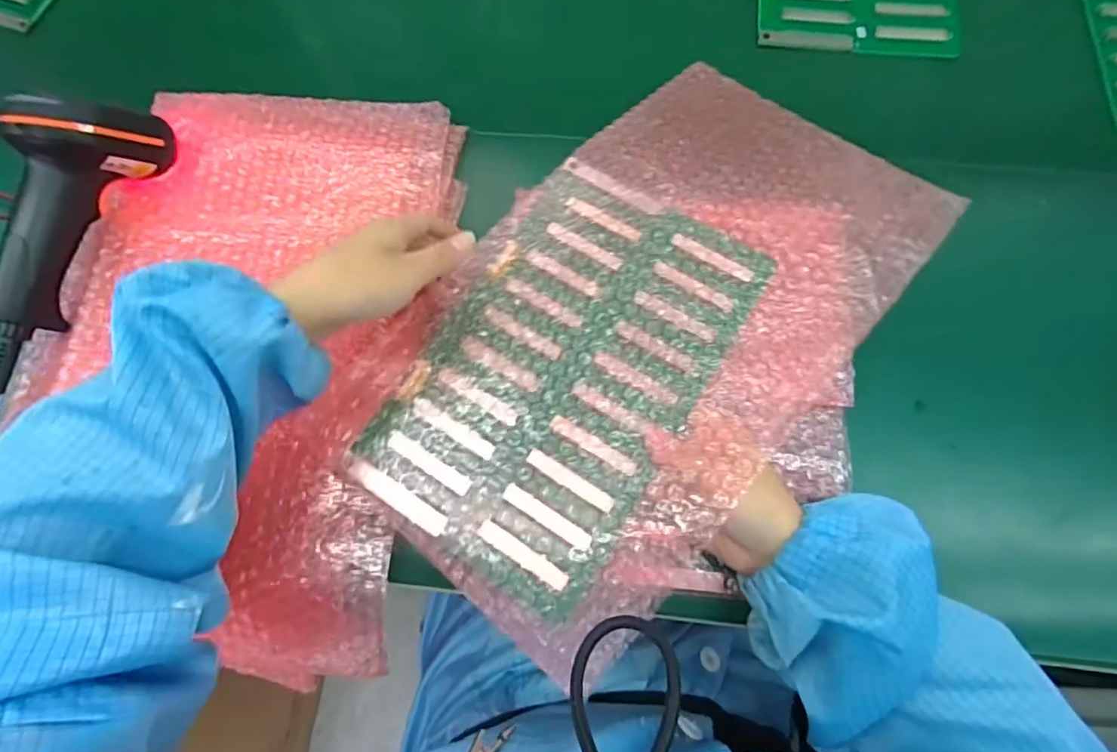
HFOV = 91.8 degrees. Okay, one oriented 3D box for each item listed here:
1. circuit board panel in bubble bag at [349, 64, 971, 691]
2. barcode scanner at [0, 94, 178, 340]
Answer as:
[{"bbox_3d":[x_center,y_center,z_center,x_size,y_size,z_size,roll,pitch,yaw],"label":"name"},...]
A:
[{"bbox_3d":[0.069,-0.053,0.368,0.241,0.036,0.432,42,76,18],"label":"circuit board panel in bubble bag"},{"bbox_3d":[-0.353,-0.122,0.379,0.058,0.070,0.183,19,74,8],"label":"barcode scanner"}]

